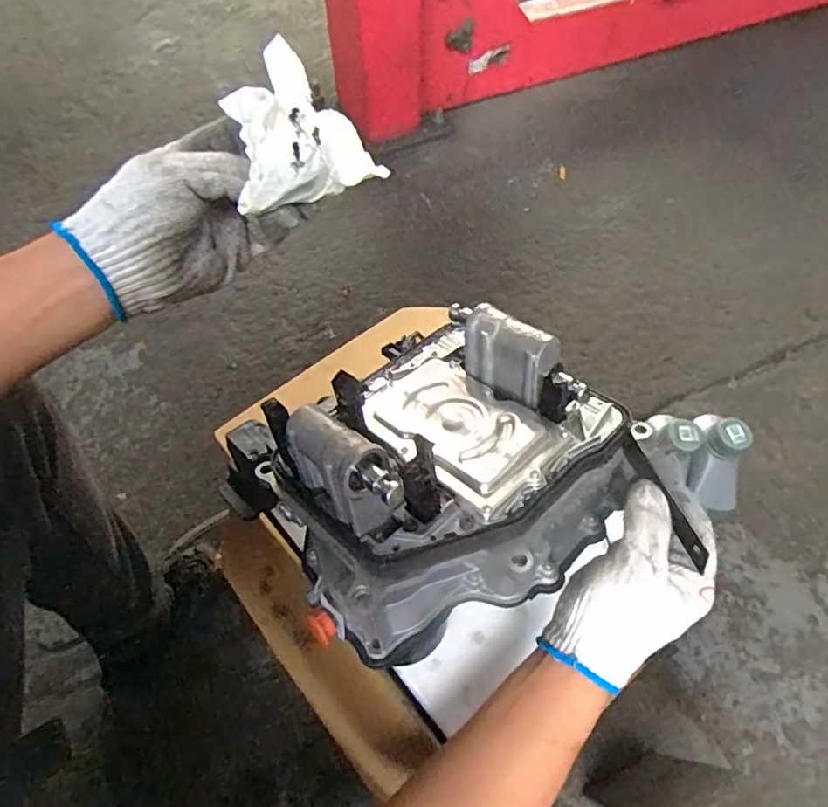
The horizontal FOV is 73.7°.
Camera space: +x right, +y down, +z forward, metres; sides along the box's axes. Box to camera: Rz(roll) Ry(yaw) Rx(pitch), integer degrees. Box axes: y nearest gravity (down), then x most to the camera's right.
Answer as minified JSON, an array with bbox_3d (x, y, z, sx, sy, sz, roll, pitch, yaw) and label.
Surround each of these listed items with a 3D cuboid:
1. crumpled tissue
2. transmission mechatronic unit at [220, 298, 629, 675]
[{"bbox_3d":[-0.075,-0.166,0.334,0.081,0.050,0.081,-26,67,-15],"label":"crumpled tissue"},{"bbox_3d":[0.015,0.044,0.370,0.221,0.111,0.204,-40,71,-20],"label":"transmission mechatronic unit"}]

